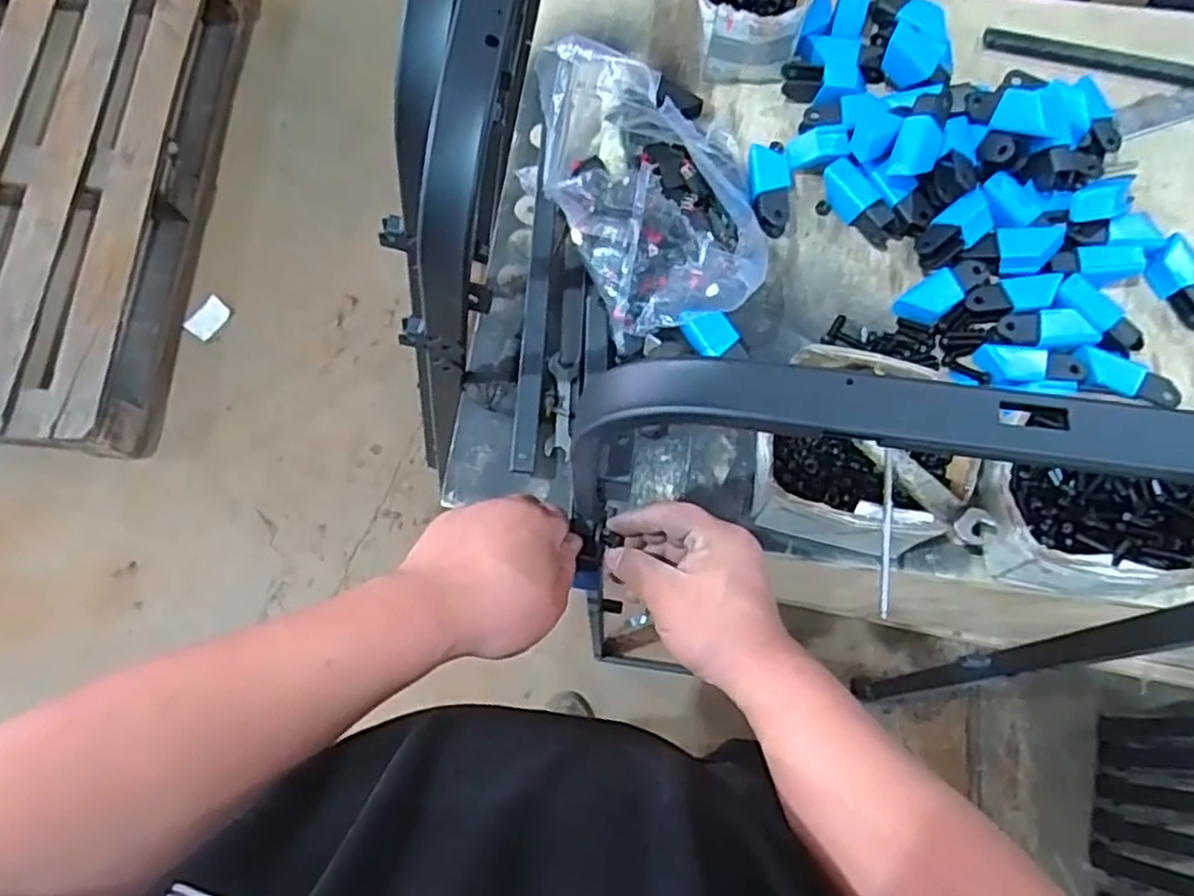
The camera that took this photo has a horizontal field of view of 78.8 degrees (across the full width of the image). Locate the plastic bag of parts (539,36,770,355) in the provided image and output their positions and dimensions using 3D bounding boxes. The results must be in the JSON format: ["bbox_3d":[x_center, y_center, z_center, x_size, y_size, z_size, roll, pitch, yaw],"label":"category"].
[{"bbox_3d":[0.044,-0.246,0.652,0.171,0.093,0.297,-23,76,-5],"label":"plastic bag of parts"}]

